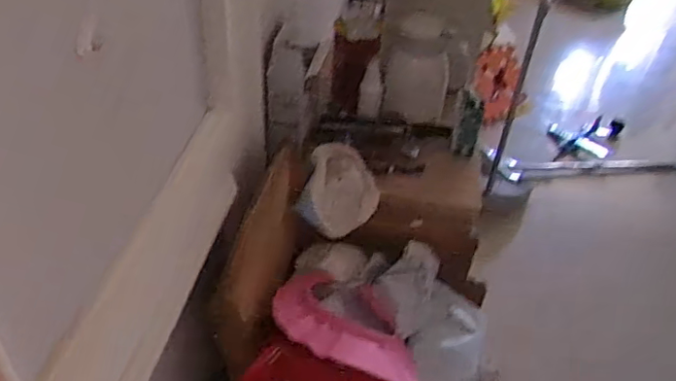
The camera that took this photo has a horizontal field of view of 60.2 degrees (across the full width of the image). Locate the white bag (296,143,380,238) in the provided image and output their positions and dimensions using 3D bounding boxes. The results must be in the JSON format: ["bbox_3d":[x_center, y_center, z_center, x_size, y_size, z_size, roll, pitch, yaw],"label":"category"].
[{"bbox_3d":[0.005,0.005,1.065,0.136,0.086,0.188,10,41,7],"label":"white bag"}]

